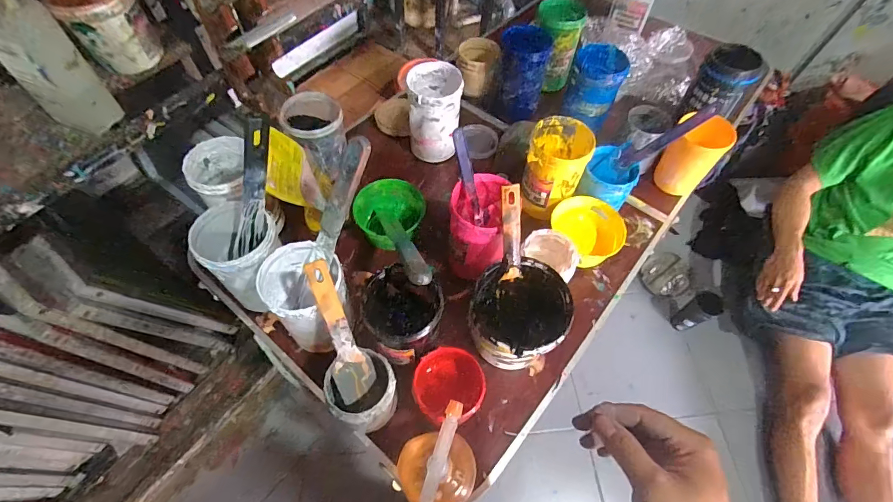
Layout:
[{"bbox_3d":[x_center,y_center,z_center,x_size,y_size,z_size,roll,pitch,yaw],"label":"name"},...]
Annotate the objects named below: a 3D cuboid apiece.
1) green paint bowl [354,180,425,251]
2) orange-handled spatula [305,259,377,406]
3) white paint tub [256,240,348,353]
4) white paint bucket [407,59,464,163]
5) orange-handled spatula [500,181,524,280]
[{"bbox_3d":[-0.096,-0.068,0.690,0.103,0.060,0.096,1,60,-2],"label":"green paint bowl"},{"bbox_3d":[-0.124,0.097,0.477,0.046,0.187,0.012,-16,24,-11],"label":"orange-handled spatula"},{"bbox_3d":[-0.181,0.059,0.546,0.089,0.135,0.105,-39,69,-21],"label":"white paint tub"},{"bbox_3d":[-0.023,-0.253,0.748,0.093,0.152,0.110,-2,61,-3],"label":"white paint bucket"},{"bbox_3d":[0.084,-0.021,0.525,0.024,0.128,0.007,-9,25,-7],"label":"orange-handled spatula"}]

